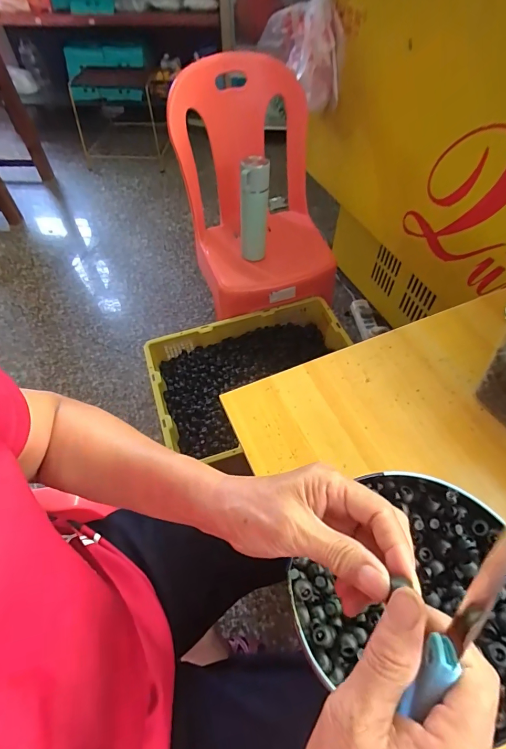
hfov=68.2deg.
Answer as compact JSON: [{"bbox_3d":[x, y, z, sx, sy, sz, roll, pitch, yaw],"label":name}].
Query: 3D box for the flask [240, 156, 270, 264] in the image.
[{"bbox_3d":[0.001,-0.389,0.908,0.074,0.233,0.059,0,56,2],"label":"flask"}]

